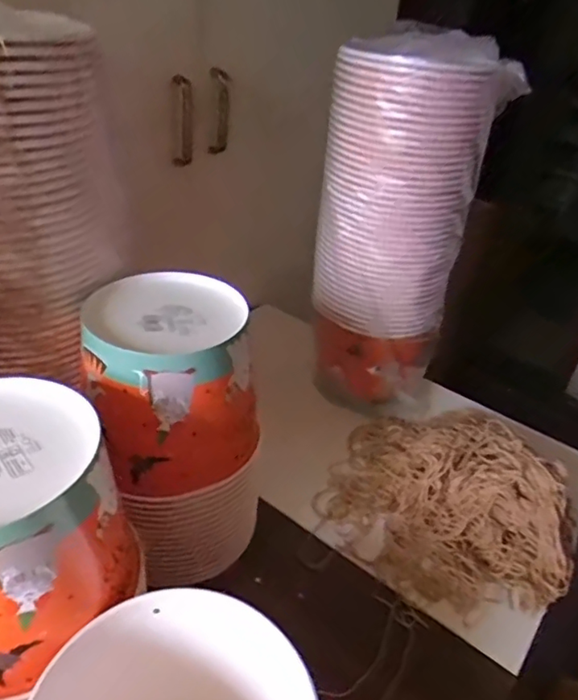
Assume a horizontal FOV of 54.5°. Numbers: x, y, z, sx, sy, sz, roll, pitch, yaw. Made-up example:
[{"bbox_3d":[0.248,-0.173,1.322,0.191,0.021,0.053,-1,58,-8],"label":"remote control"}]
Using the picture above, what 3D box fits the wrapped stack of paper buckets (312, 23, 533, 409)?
[{"bbox_3d":[0.130,-0.151,0.679,0.177,0.385,0.188,12,34,7],"label":"wrapped stack of paper buckets"}]

